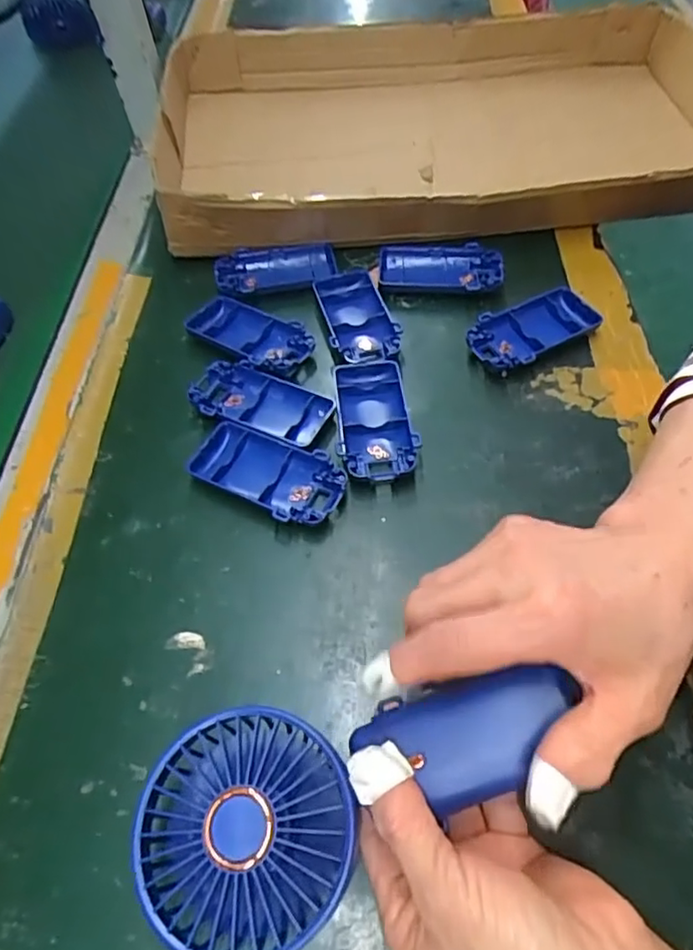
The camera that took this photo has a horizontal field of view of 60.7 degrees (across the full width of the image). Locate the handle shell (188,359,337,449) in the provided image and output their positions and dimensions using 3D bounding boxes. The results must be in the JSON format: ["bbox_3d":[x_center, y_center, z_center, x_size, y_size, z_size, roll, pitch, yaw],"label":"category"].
[{"bbox_3d":[-0.057,-0.048,0.392,0.095,0.013,0.048,23,60,17],"label":"handle shell"}]

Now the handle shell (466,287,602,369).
[{"bbox_3d":[0.132,-0.102,0.423,0.093,0.017,0.048,-27,59,-15],"label":"handle shell"}]

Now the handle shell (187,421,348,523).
[{"bbox_3d":[-0.048,0.000,0.364,0.094,0.016,0.047,24,60,18],"label":"handle shell"}]

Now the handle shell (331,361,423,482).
[{"bbox_3d":[0.018,-0.036,0.385,0.047,0.018,0.098,-8,56,-3],"label":"handle shell"}]

